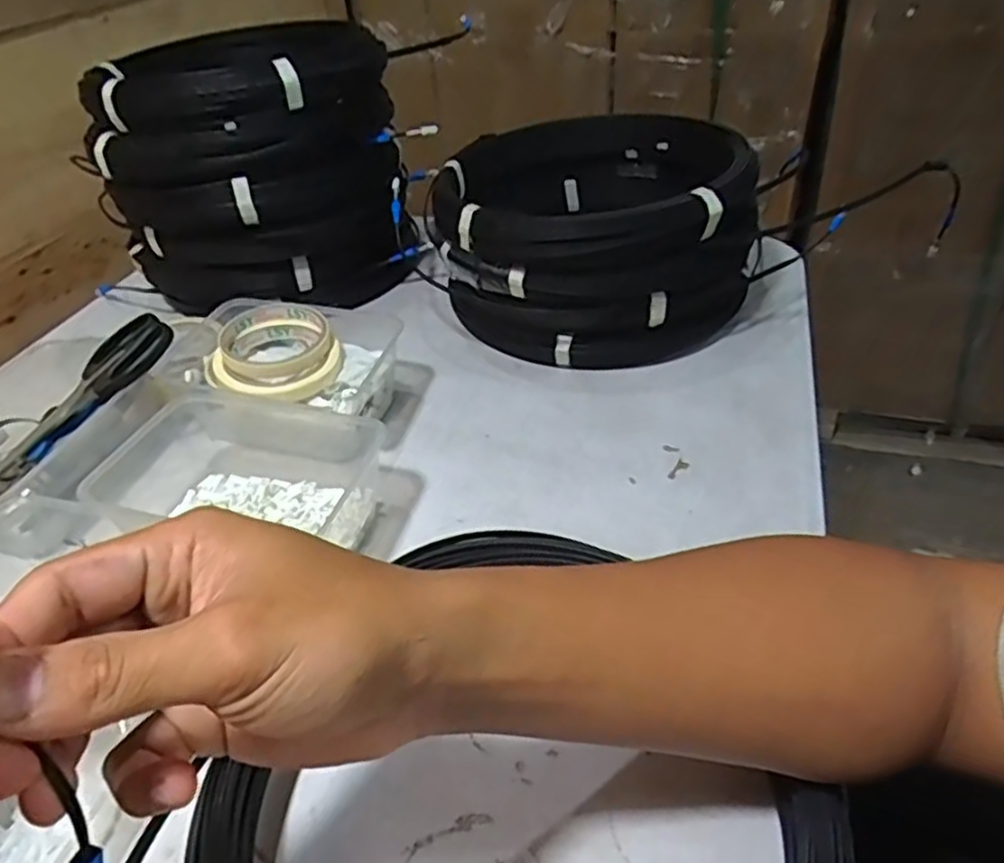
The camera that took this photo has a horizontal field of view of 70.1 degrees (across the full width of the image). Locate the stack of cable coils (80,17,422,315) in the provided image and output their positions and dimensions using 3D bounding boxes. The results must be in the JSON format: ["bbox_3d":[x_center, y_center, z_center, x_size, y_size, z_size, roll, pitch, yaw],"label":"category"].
[{"bbox_3d":[-0.237,-0.252,0.706,0.266,0.209,0.232,-19,41,-17],"label":"stack of cable coils"}]

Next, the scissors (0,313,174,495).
[{"bbox_3d":[-0.327,-0.024,0.552,0.178,0.019,0.061,-45,47,0],"label":"scissors"}]

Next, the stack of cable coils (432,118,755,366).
[{"bbox_3d":[0.085,-0.194,0.691,0.272,0.151,0.289,0,40,6],"label":"stack of cable coils"}]

